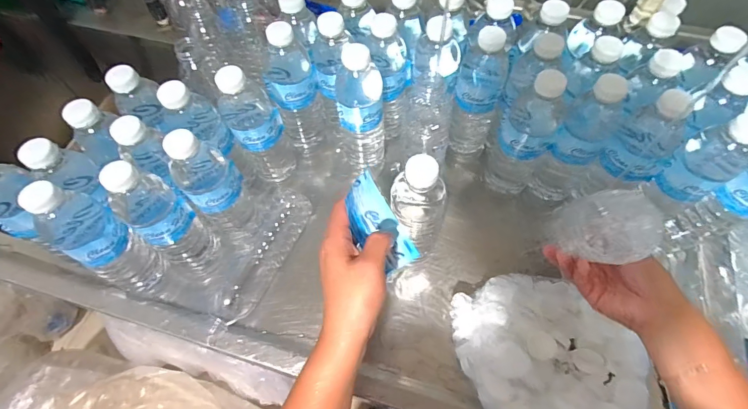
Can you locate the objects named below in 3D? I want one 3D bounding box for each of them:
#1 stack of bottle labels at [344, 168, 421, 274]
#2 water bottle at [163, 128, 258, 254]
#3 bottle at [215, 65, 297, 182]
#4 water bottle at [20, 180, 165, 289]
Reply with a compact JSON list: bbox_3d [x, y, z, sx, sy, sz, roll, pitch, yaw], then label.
[{"bbox_3d":[0.004,0.019,0.369,0.046,0.021,0.095,-36,99,-17],"label":"stack of bottle labels"},{"bbox_3d":[-0.188,-0.011,0.478,0.067,0.203,0.070,-1,61,1],"label":"water bottle"},{"bbox_3d":[-0.153,-0.100,0.521,0.068,0.203,0.065,-21,63,-10],"label":"bottle"},{"bbox_3d":[-0.309,0.044,0.445,0.052,0.200,0.066,24,64,14],"label":"water bottle"}]

